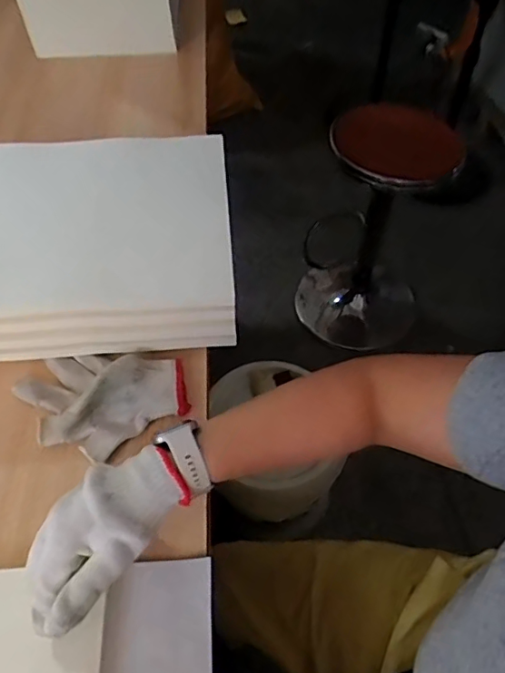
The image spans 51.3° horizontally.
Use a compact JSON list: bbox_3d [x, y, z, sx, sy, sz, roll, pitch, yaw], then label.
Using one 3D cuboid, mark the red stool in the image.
[{"bbox_3d":[0.324,-0.257,1.518,0.372,0.681,0.345,34,60,22],"label":"red stool"}]

